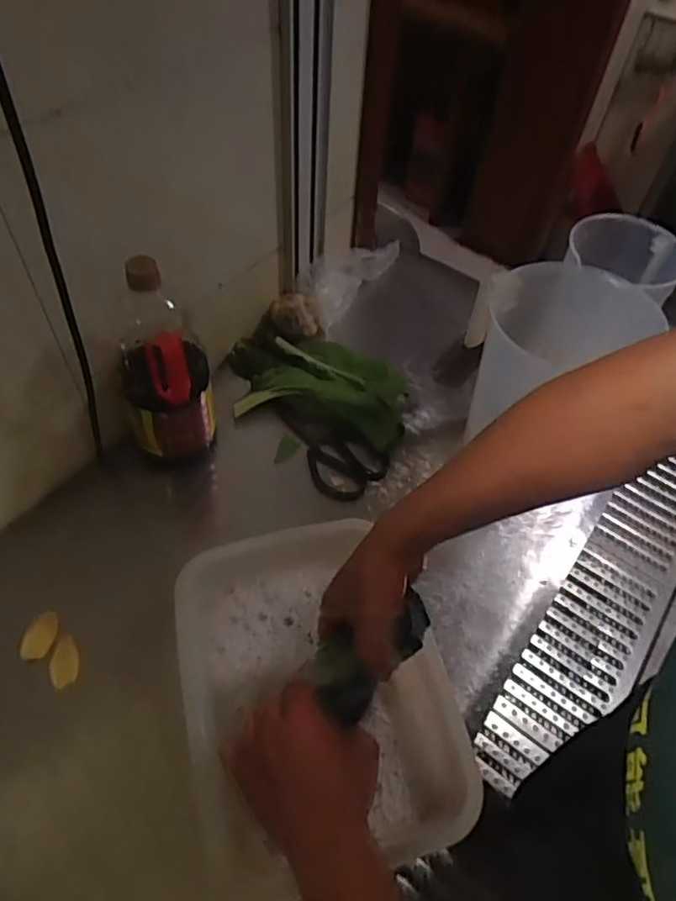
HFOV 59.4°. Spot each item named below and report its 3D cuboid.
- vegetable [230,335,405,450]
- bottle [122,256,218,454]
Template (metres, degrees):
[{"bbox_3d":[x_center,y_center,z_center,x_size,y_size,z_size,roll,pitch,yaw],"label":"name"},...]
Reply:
[{"bbox_3d":[-0.034,-0.110,0.900,0.286,0.055,0.185,13,53,6],"label":"vegetable"},{"bbox_3d":[-0.212,-0.099,0.721,0.107,0.287,0.082,-12,55,-13],"label":"bottle"}]

